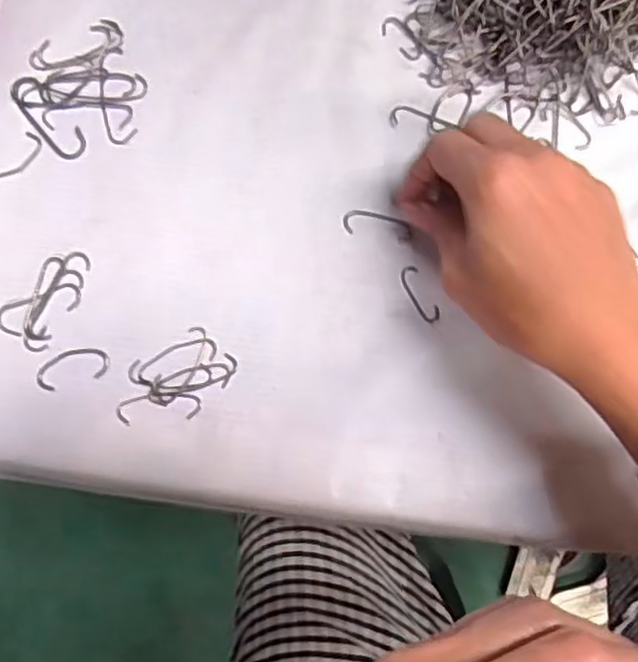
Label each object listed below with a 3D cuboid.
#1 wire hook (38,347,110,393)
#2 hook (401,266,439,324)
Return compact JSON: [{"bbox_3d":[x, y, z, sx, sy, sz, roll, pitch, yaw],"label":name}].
[{"bbox_3d":[-0.121,0.018,0.349,0.036,0.004,0.018,-17,79,1],"label":"wire hook"},{"bbox_3d":[0.048,-0.018,0.341,0.010,0.004,0.030,-26,80,-1],"label":"hook"}]

